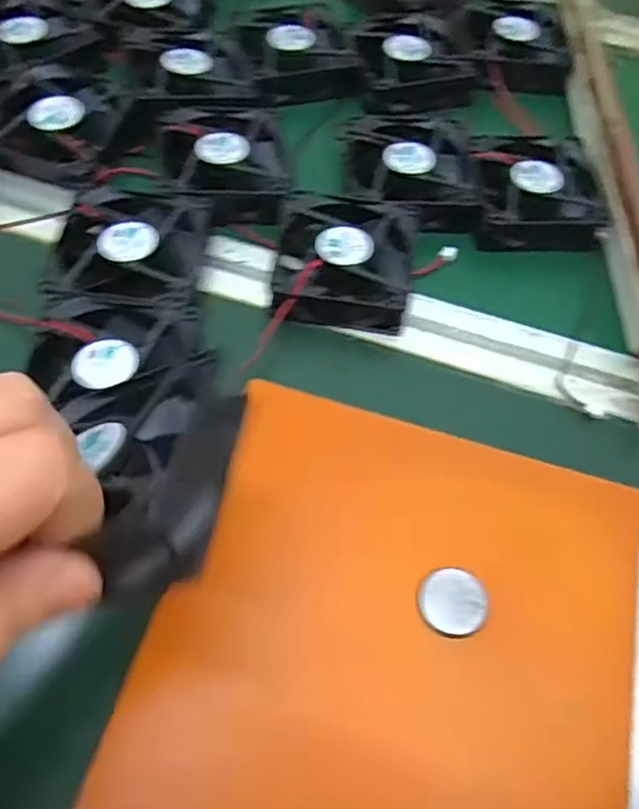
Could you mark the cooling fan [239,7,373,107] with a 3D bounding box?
[{"bbox_3d":[-0.012,-0.257,0.489,0.080,0.030,0.086,-9,61,-9],"label":"cooling fan"}]

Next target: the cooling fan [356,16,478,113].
[{"bbox_3d":[0.069,-0.252,0.487,0.078,0.021,0.077,-6,61,-7],"label":"cooling fan"}]

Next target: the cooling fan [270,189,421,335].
[{"bbox_3d":[0.015,-0.081,0.389,0.079,0.030,0.083,4,60,-1],"label":"cooling fan"}]

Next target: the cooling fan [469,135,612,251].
[{"bbox_3d":[0.139,-0.140,0.433,0.080,0.026,0.081,-2,60,-5],"label":"cooling fan"}]

